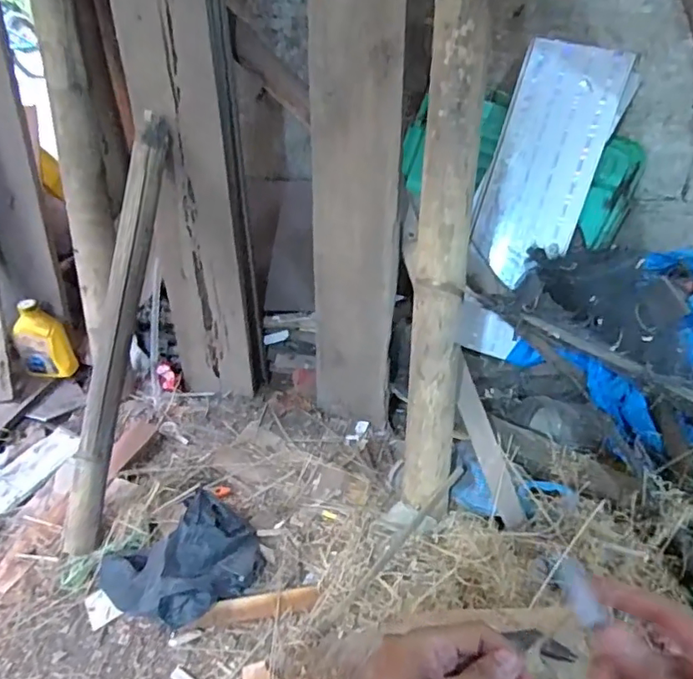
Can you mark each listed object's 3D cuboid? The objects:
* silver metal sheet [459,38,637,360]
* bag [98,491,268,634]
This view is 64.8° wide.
[{"bbox_3d":[0.403,-0.297,1.212,0.210,0.671,0.024,20,10,17],"label":"silver metal sheet"},{"bbox_3d":[-0.271,0.375,0.924,0.240,0.066,0.213,-29,42,-34],"label":"bag"}]

